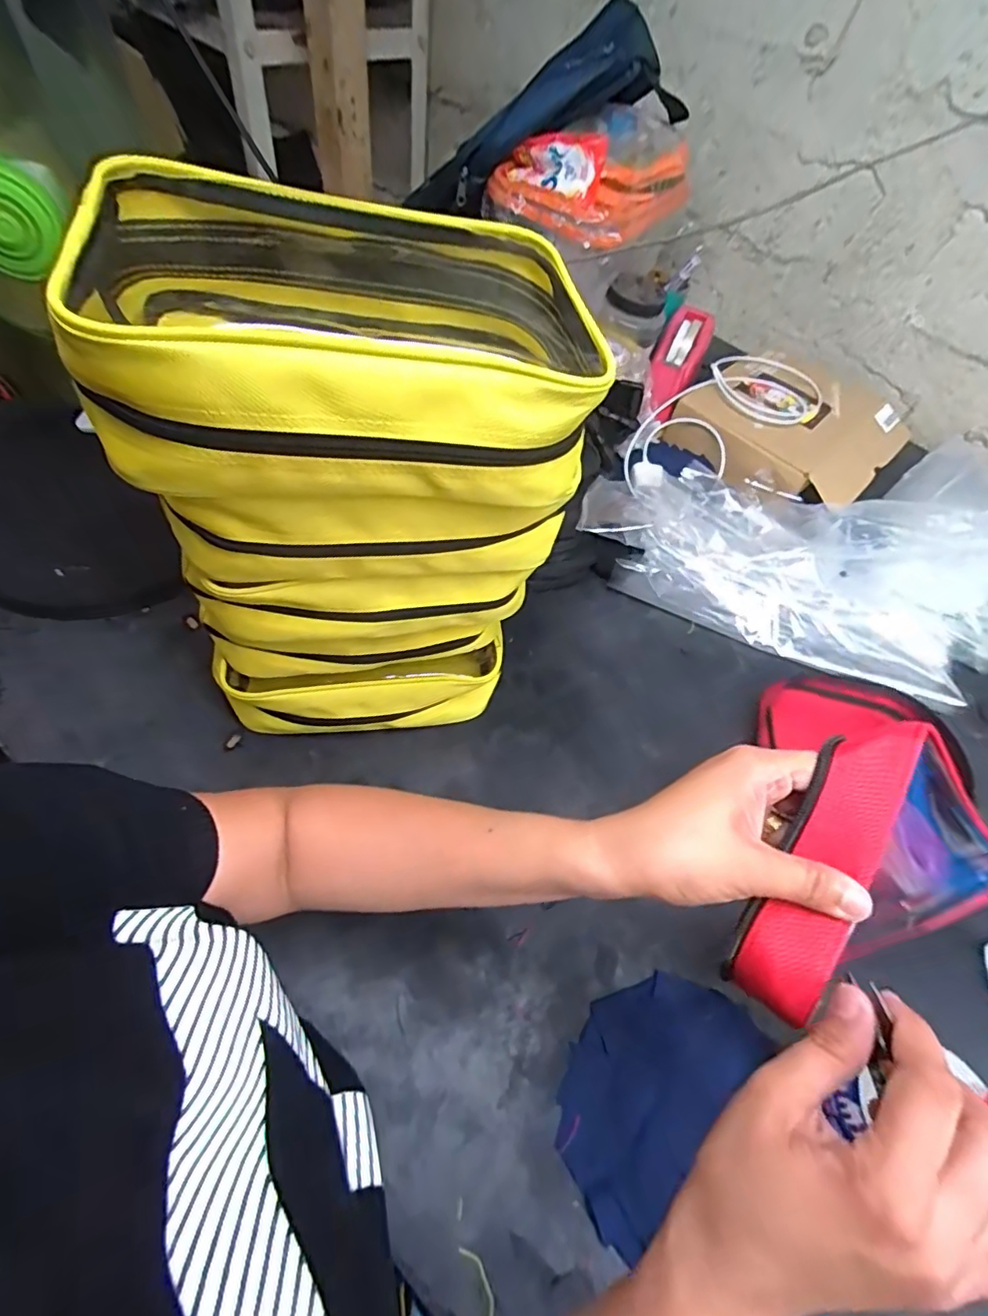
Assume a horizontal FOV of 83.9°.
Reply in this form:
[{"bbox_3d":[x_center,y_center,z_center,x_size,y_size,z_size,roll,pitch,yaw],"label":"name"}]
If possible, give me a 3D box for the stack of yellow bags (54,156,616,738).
[{"bbox_3d":[-0.092,-0.099,0.406,0.248,0.370,0.178,-7,59,-13],"label":"stack of yellow bags"}]

